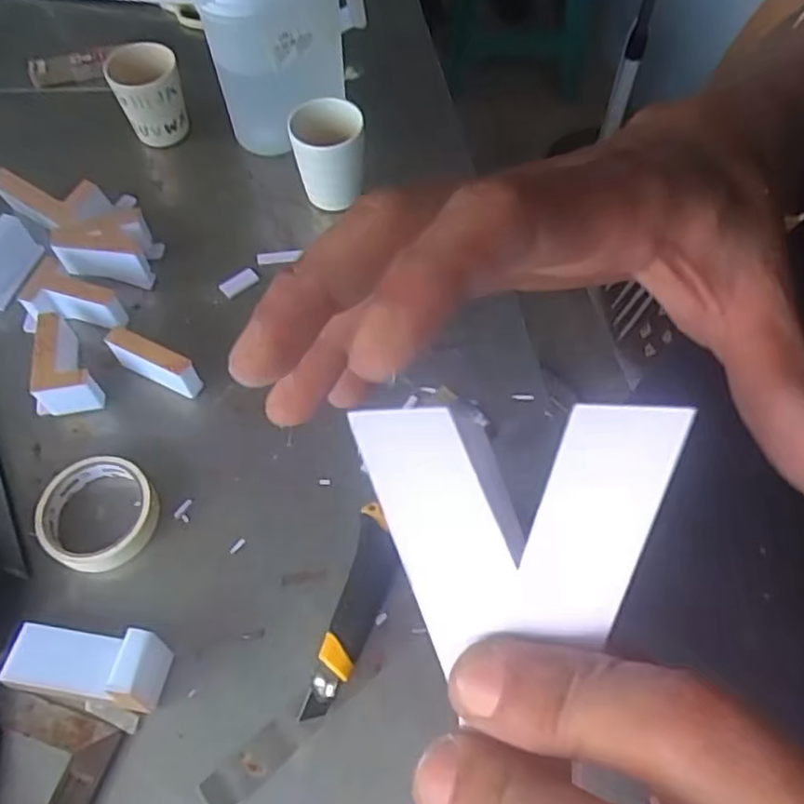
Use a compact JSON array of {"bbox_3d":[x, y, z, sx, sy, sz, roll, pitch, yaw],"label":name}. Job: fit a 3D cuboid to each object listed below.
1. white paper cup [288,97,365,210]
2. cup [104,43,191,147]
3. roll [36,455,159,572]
[{"bbox_3d":[-0.074,-0.247,0.710,0.067,0.095,0.063,0,61,-1],"label":"white paper cup"},{"bbox_3d":[-0.281,-0.340,0.781,0.075,0.082,0.080,-15,62,-9],"label":"cup"},{"bbox_3d":[-0.245,0.089,0.567,0.089,0.022,0.091,0,61,-1],"label":"roll"}]

